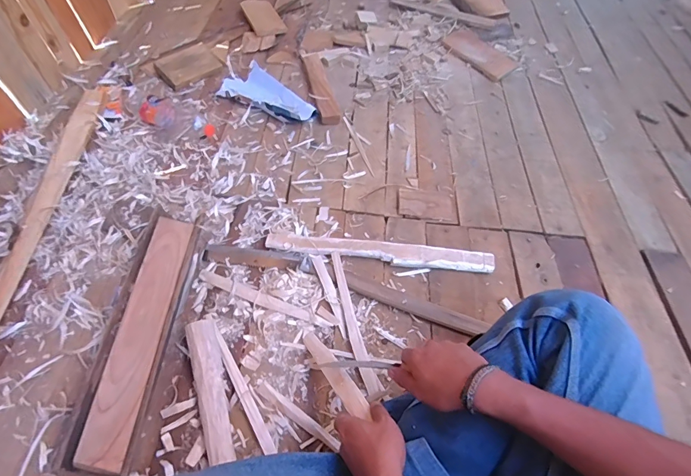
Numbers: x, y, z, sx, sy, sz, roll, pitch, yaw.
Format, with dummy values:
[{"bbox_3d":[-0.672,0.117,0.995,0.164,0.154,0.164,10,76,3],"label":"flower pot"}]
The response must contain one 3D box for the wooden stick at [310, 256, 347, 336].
[{"bbox_3d":[-0.027,0.097,0.702,0.020,0.006,0.164,-25,65,-2],"label":"wooden stick"}]

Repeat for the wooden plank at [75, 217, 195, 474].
[{"bbox_3d":[-0.310,0.129,0.600,0.061,0.019,0.391,3,56,-3],"label":"wooden plank"}]

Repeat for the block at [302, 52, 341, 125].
[{"bbox_3d":[-0.071,-0.421,1.057,0.049,0.035,0.309,-9,58,-11],"label":"block"}]

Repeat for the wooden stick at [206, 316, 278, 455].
[{"bbox_3d":[-0.168,0.219,0.599,0.019,0.012,0.236,-26,62,-20],"label":"wooden stick"}]

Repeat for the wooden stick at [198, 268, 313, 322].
[{"bbox_3d":[-0.162,0.102,0.686,0.211,0.007,0.022,21,57,9],"label":"wooden stick"}]

